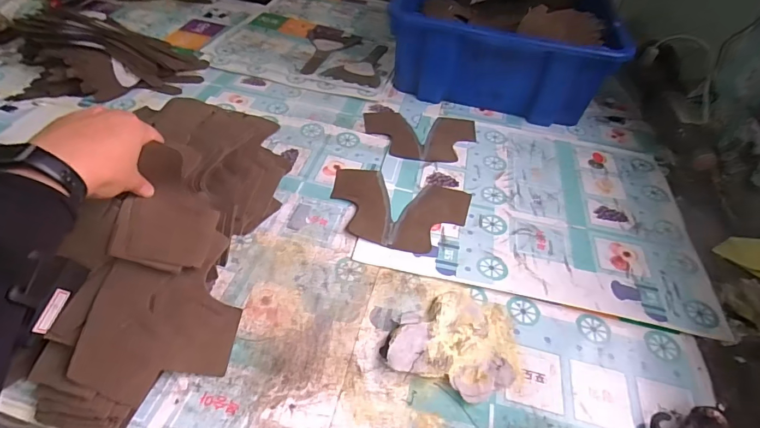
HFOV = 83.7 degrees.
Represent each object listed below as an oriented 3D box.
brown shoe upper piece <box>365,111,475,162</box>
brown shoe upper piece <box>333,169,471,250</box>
[{"bbox_3d":[0.071,-0.140,0.754,0.200,0.004,0.143,6,45,1],"label":"brown shoe upper piece"},{"bbox_3d":[0.022,-0.007,0.614,0.201,0.008,0.141,15,45,6],"label":"brown shoe upper piece"}]

